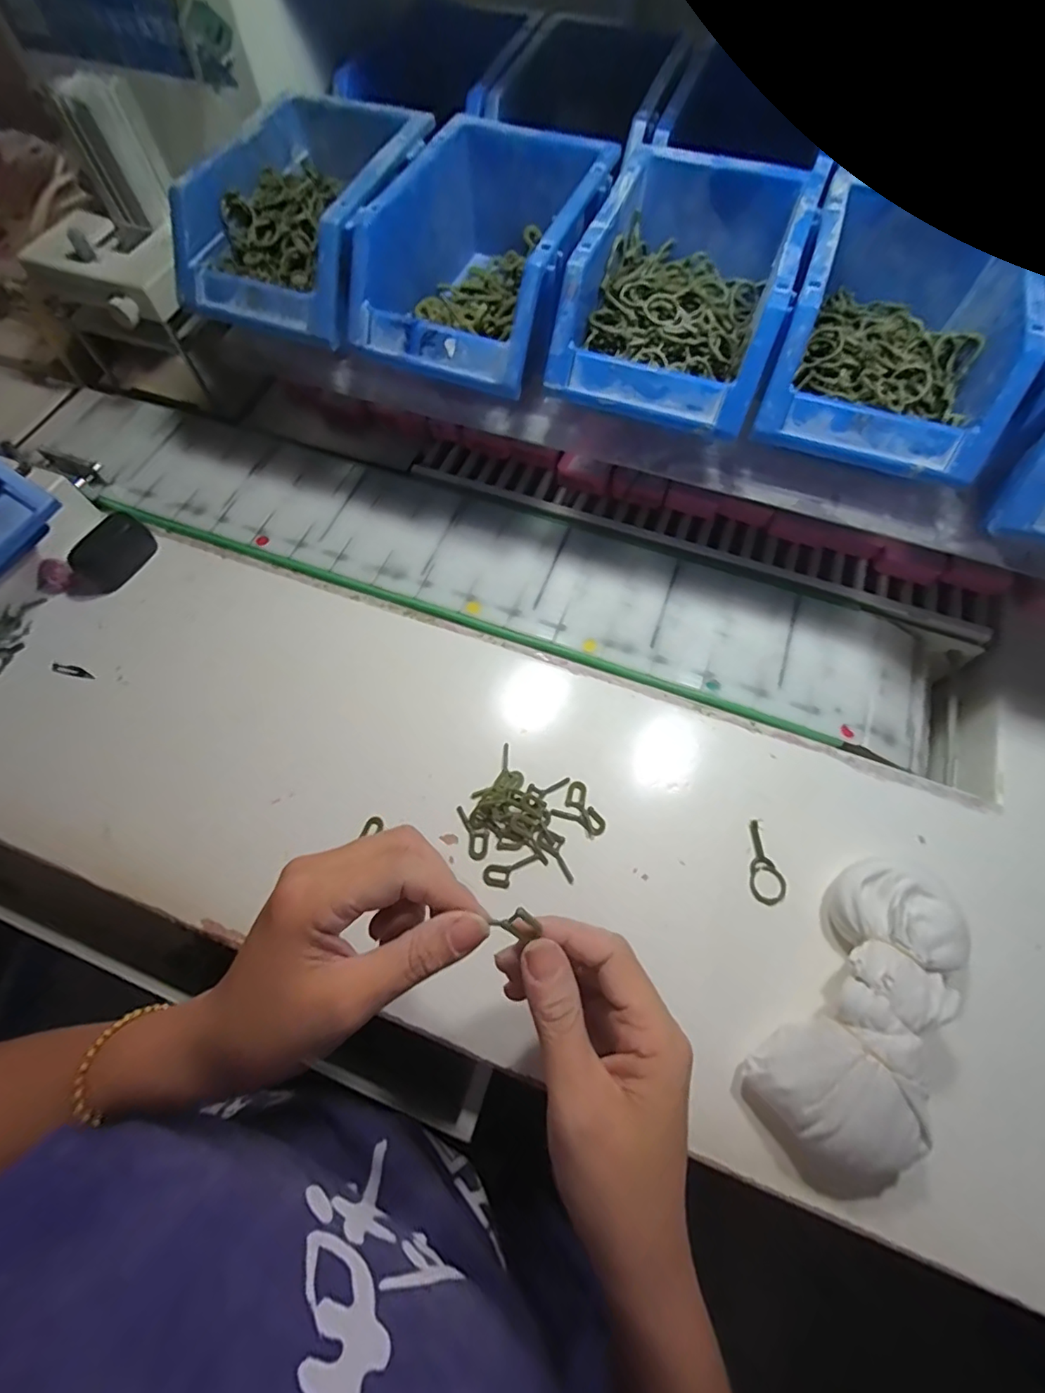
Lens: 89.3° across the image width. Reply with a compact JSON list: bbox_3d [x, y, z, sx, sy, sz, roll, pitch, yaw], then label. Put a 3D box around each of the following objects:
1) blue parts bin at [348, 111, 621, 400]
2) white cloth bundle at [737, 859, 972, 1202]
[{"bbox_3d":[-0.022,-0.294,0.357,0.124,0.073,0.189,21,67,10],"label":"blue parts bin"},{"bbox_3d":[0.193,0.178,0.291,0.085,0.049,0.168,35,72,14],"label":"white cloth bundle"}]

